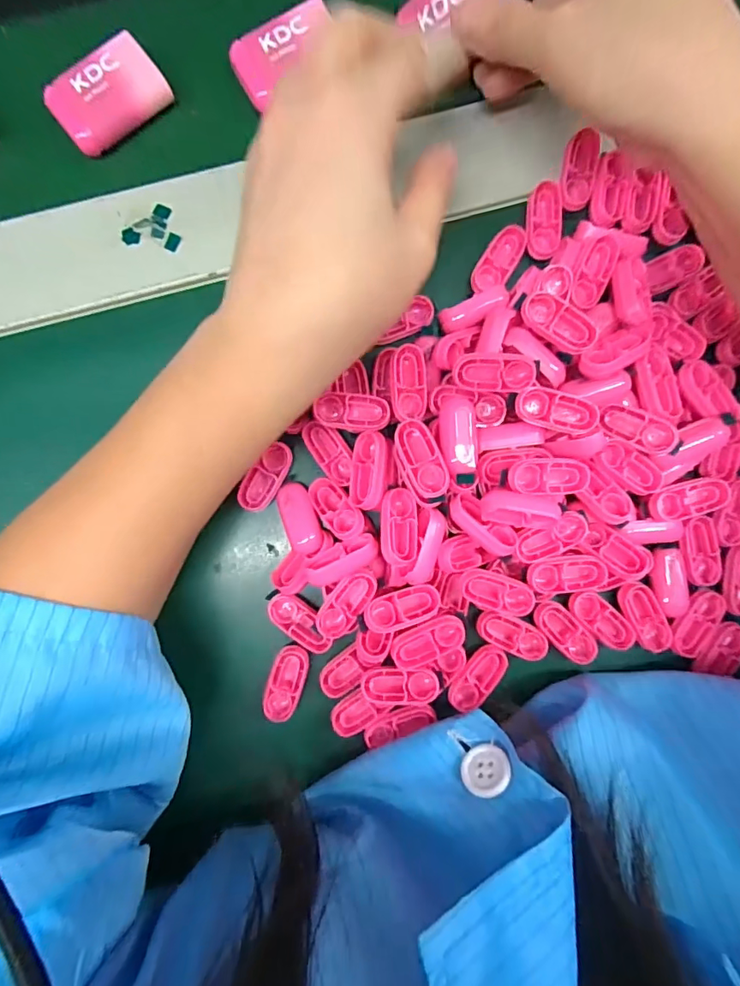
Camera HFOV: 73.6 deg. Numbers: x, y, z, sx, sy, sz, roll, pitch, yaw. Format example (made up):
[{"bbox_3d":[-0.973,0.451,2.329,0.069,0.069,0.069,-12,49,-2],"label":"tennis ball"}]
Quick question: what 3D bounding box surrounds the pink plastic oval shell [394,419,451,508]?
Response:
[{"bbox_3d":[0.022,-0.012,0.212,0.018,0.014,0.037,-20,90,-2],"label":"pink plastic oval shell"}]

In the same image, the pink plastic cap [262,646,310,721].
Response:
[{"bbox_3d":[-0.039,0.087,0.230,0.016,0.010,0.034,16,89,-2],"label":"pink plastic cap"}]

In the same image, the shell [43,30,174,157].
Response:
[{"bbox_3d":[-0.121,-0.184,0.233,0.052,0.016,0.031,-39,91,-2],"label":"shell"}]

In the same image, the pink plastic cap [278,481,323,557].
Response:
[{"bbox_3d":[-0.031,0.011,0.222,0.014,0.009,0.033,-19,90,-2],"label":"pink plastic cap"}]

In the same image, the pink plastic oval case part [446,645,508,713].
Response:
[{"bbox_3d":[0.050,0.087,0.230,0.017,0.004,0.034,39,88,-1],"label":"pink plastic oval case part"}]

